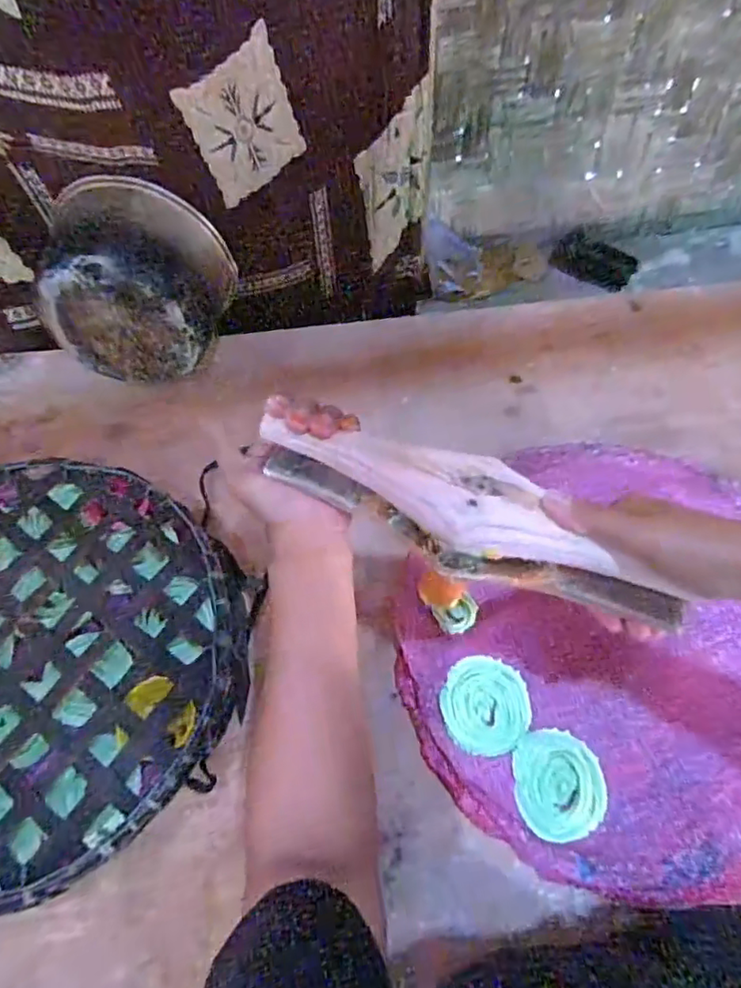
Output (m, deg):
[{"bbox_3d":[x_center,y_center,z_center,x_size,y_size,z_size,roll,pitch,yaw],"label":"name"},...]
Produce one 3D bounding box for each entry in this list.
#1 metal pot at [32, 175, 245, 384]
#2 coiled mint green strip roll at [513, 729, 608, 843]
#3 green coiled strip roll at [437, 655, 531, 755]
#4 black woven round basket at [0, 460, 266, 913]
[{"bbox_3d":[-0.247,-0.211,0.615,0.182,0.149,0.136,7,63,7],"label":"metal pot"},{"bbox_3d":[0.146,0.224,0.460,0.066,0.008,0.074,-5,62,1],"label":"coiled mint green strip roll"},{"bbox_3d":[0.094,0.172,0.488,0.070,0.005,0.075,-2,62,3],"label":"green coiled strip roll"},{"bbox_3d":[-0.293,0.136,0.501,0.362,0.050,0.341,-2,62,3],"label":"black woven round basket"}]

